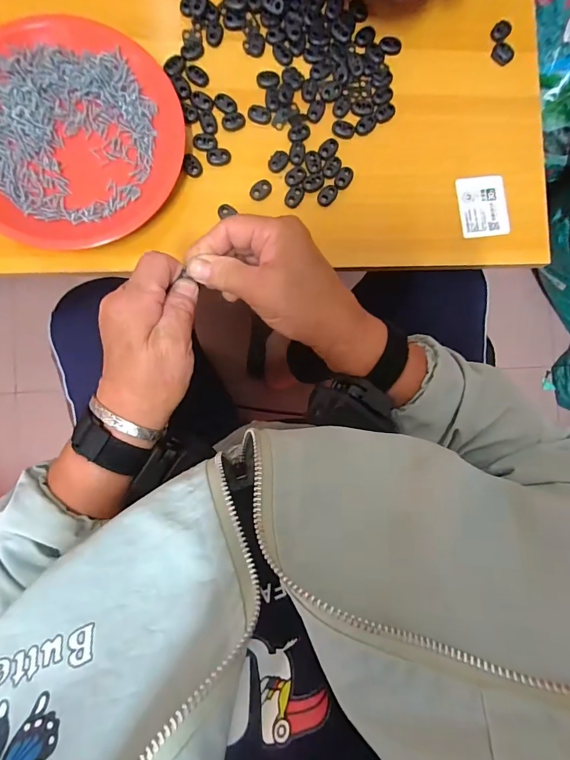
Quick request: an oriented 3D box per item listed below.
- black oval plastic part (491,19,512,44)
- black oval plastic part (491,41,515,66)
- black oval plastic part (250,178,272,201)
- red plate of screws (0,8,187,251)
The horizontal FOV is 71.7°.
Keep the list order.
[{"bbox_3d":[0.217,-0.350,0.396,0.023,0.004,0.016,-36,92,-5],"label":"black oval plastic part"},{"bbox_3d":[0.220,-0.329,0.397,0.022,0.004,0.021,35,85,-3],"label":"black oval plastic part"},{"bbox_3d":[-0.023,-0.178,0.369,0.016,0.004,0.022,44,85,-2],"label":"black oval plastic part"},{"bbox_3d":[-0.191,-0.214,0.343,0.189,0.024,0.184,0,88,-5],"label":"red plate of screws"}]

